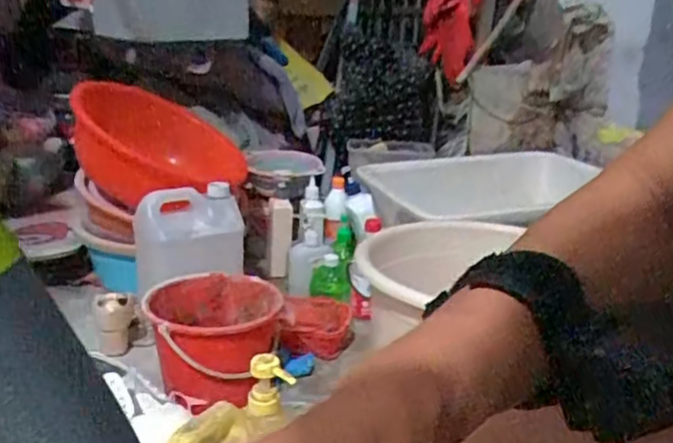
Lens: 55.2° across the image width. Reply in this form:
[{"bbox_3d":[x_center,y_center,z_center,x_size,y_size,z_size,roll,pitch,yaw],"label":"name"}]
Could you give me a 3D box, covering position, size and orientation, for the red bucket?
[{"bbox_3d":[-0.181,0.177,0.985,0.198,0.135,0.179,-6,20,-22],"label":"red bucket"}]

